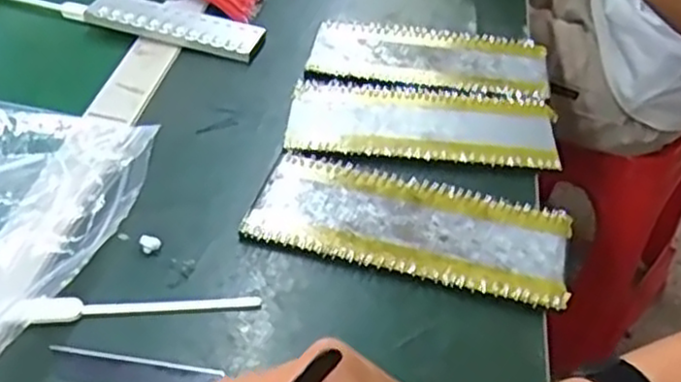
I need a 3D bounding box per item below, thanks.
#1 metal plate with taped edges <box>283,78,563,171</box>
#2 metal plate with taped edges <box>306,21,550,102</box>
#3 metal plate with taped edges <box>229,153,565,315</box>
[{"bbox_3d":[0.062,-0.054,0.548,0.199,0.007,0.085,6,42,3],"label":"metal plate with taped edges"},{"bbox_3d":[0.075,-0.115,0.613,0.196,0.008,0.081,8,42,5],"label":"metal plate with taped edges"},{"bbox_3d":[0.045,0.020,0.470,0.201,0.008,0.085,13,43,10],"label":"metal plate with taped edges"}]

